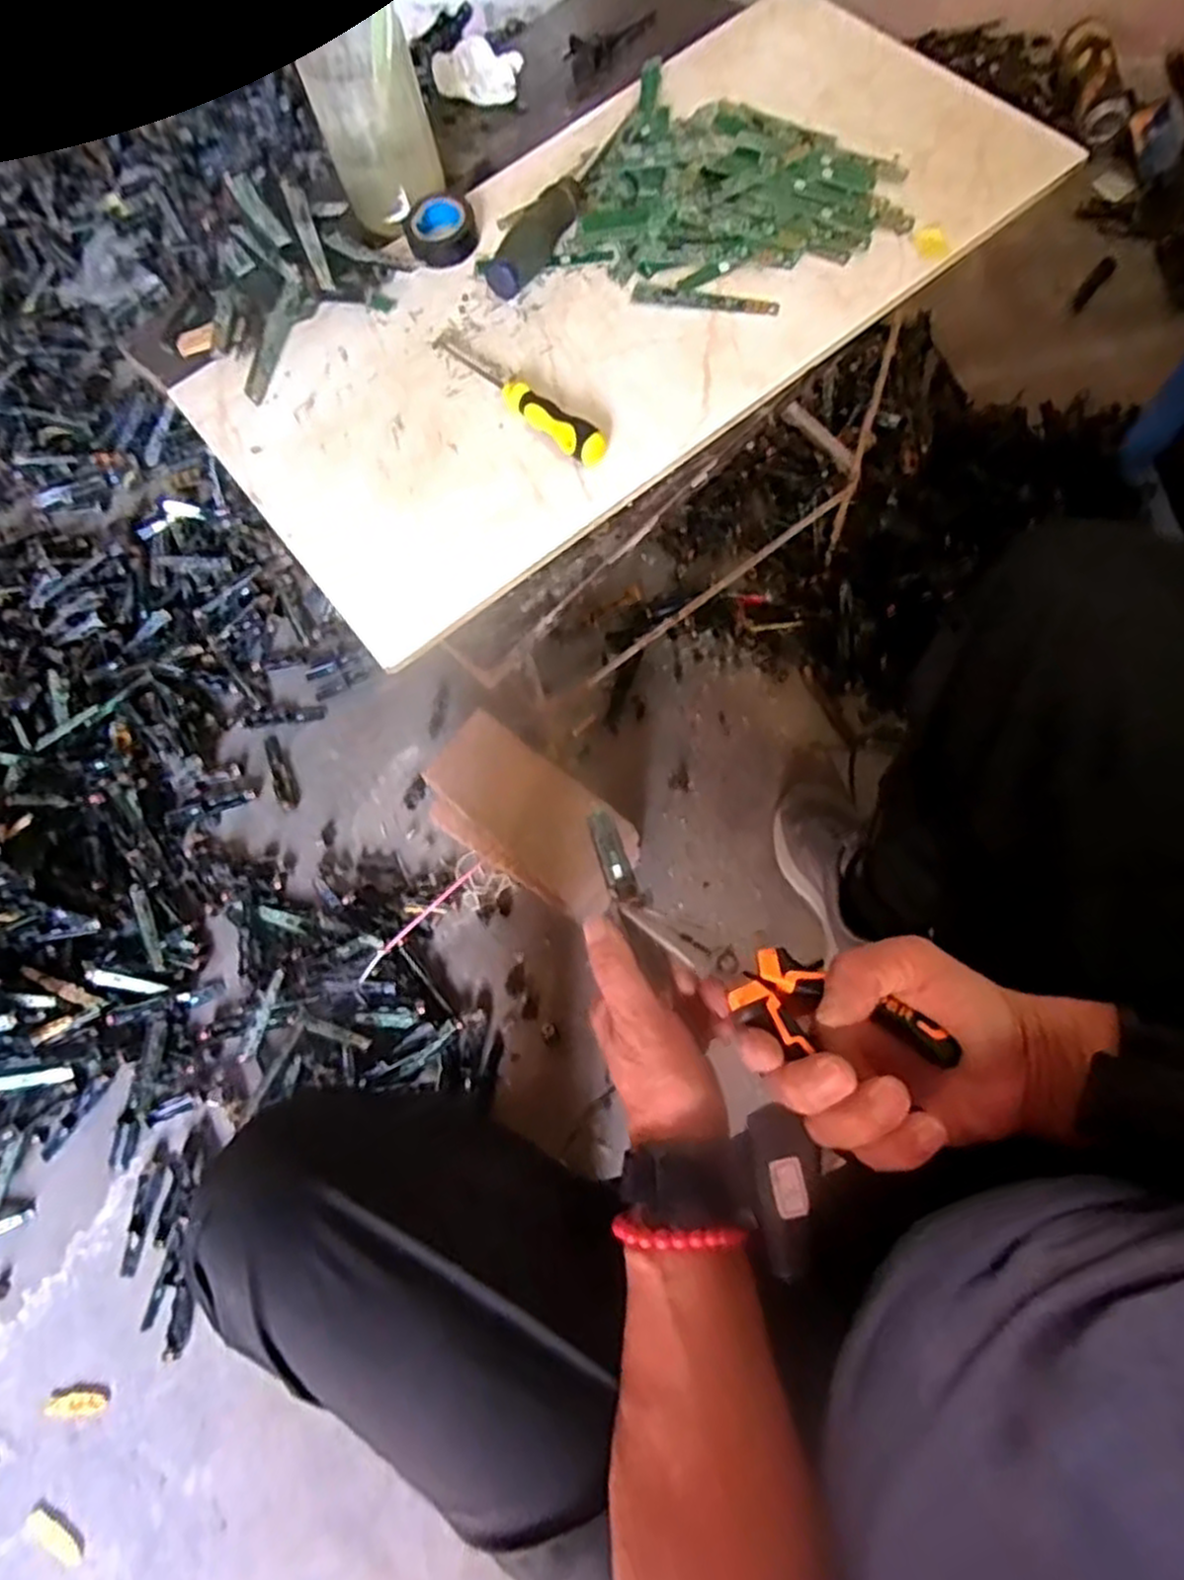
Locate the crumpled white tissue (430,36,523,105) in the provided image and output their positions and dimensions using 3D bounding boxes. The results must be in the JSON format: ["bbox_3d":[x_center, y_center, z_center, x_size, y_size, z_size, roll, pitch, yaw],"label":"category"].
[{"bbox_3d":[-0.093,-0.579,0.636,0.068,0.017,0.054,4,71,8],"label":"crumpled white tissue"}]

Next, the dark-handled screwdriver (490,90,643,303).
[{"bbox_3d":[-0.016,-0.425,0.562,0.027,0.025,0.207,24,75,14],"label":"dark-handled screwdriver"}]

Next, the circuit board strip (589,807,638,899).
[{"bbox_3d":[0.010,0.031,0.396,0.013,0.007,0.047,-21,92,-4],"label":"circuit board strip"}]

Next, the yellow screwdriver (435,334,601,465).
[{"bbox_3d":[-0.048,-0.261,0.517,0.024,0.022,0.152,-40,71,-8],"label":"yellow screwdriver"}]

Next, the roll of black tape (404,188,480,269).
[{"bbox_3d":[-0.109,-0.407,0.573,0.050,0.020,0.054,-2,70,6],"label":"roll of black tape"}]

